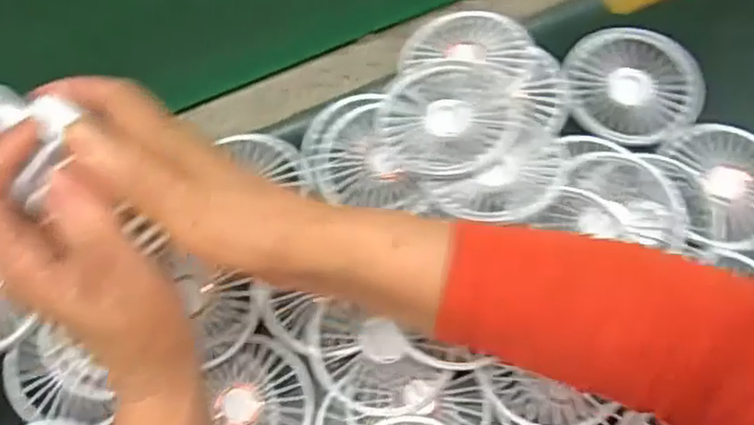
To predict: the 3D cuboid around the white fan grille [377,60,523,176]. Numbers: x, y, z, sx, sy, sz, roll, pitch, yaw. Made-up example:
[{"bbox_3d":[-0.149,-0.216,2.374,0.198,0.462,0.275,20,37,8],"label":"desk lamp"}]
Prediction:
[{"bbox_3d":[0.048,-0.065,0.463,0.090,0.015,0.086,5,61,13],"label":"white fan grille"}]

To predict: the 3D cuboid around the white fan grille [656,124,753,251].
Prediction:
[{"bbox_3d":[0.236,-0.020,0.461,0.085,0.022,0.088,-1,70,2],"label":"white fan grille"}]

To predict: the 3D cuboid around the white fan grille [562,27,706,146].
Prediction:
[{"bbox_3d":[0.183,-0.092,0.498,0.095,0.013,0.090,5,70,4],"label":"white fan grille"}]

